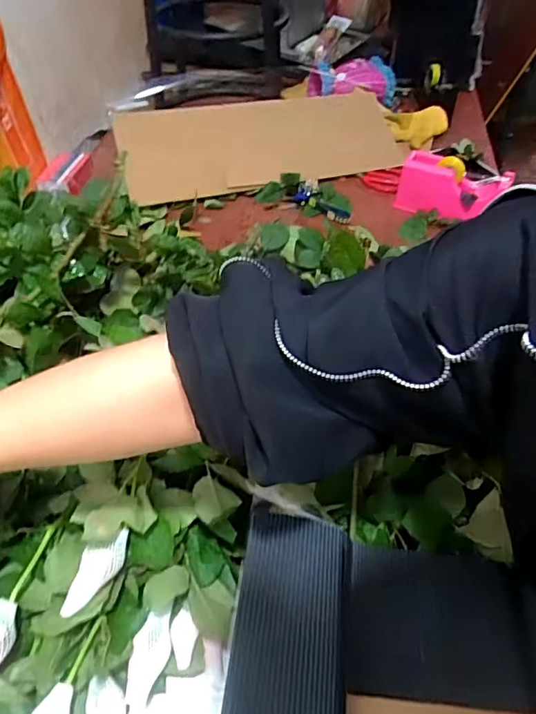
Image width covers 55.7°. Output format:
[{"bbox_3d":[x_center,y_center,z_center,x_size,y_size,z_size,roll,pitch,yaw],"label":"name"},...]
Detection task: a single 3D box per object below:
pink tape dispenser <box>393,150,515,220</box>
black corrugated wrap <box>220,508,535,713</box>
[{"bbox_3d":[0.348,-0.316,0.966,0.193,0.096,0.068,17,50,15],"label":"pink tape dispenser"},{"bbox_3d":[0.090,0.230,0.346,0.239,0.092,0.217,5,48,5],"label":"black corrugated wrap"}]

